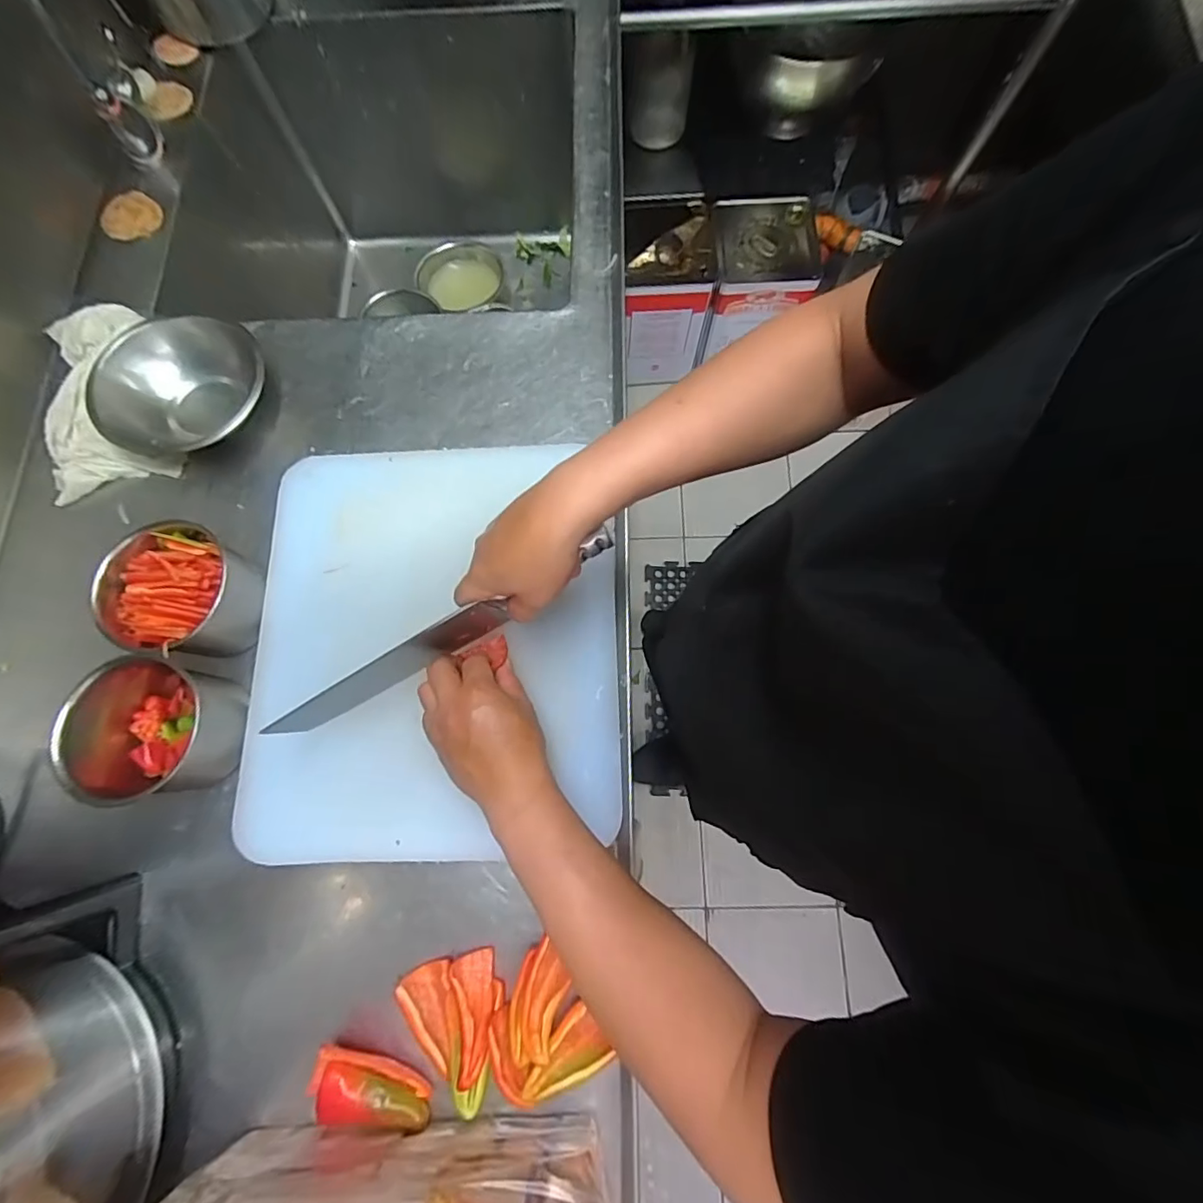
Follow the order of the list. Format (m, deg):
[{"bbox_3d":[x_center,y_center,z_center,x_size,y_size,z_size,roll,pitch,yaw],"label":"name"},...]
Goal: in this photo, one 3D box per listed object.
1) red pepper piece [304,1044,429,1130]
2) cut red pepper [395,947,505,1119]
[{"bbox_3d":[-0.188,0.403,0.432,0.096,0.026,0.049,16,77,6],"label":"red pepper piece"},{"bbox_3d":[-0.113,0.353,0.437,0.074,0.033,0.110,-26,77,-5],"label":"cut red pepper"}]

